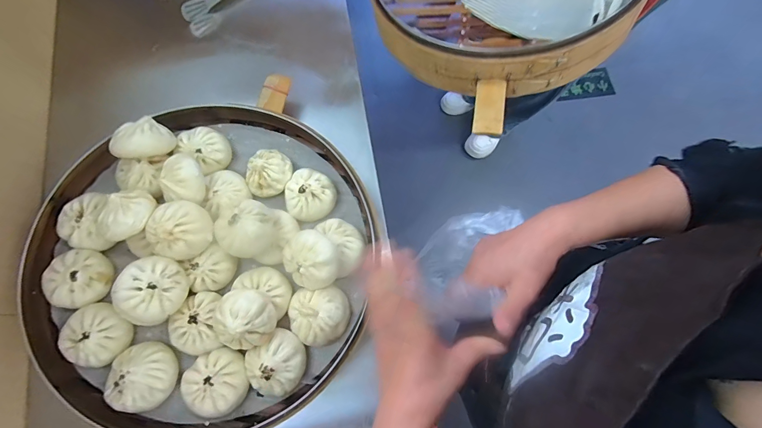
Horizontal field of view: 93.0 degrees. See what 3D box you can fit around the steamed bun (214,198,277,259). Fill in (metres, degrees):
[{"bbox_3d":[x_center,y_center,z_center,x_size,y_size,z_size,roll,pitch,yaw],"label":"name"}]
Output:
[{"bbox_3d":[-0.200,0.019,0.526,0.087,0.040,0.085,0,75,0],"label":"steamed bun"}]

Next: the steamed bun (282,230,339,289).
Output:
[{"bbox_3d":[-0.104,0.065,0.521,0.079,0.046,0.081,0,75,0],"label":"steamed bun"}]

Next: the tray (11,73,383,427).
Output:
[{"bbox_3d":[-0.252,0.062,0.536,0.477,0.100,0.458,-35,77,-8],"label":"tray"}]

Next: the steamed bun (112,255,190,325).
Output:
[{"bbox_3d":[-0.314,0.099,0.492,0.079,0.049,0.088,-24,76,-6],"label":"steamed bun"}]

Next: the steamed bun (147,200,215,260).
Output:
[{"bbox_3d":[-0.289,0.023,0.519,0.077,0.047,0.081,0,75,0],"label":"steamed bun"}]

